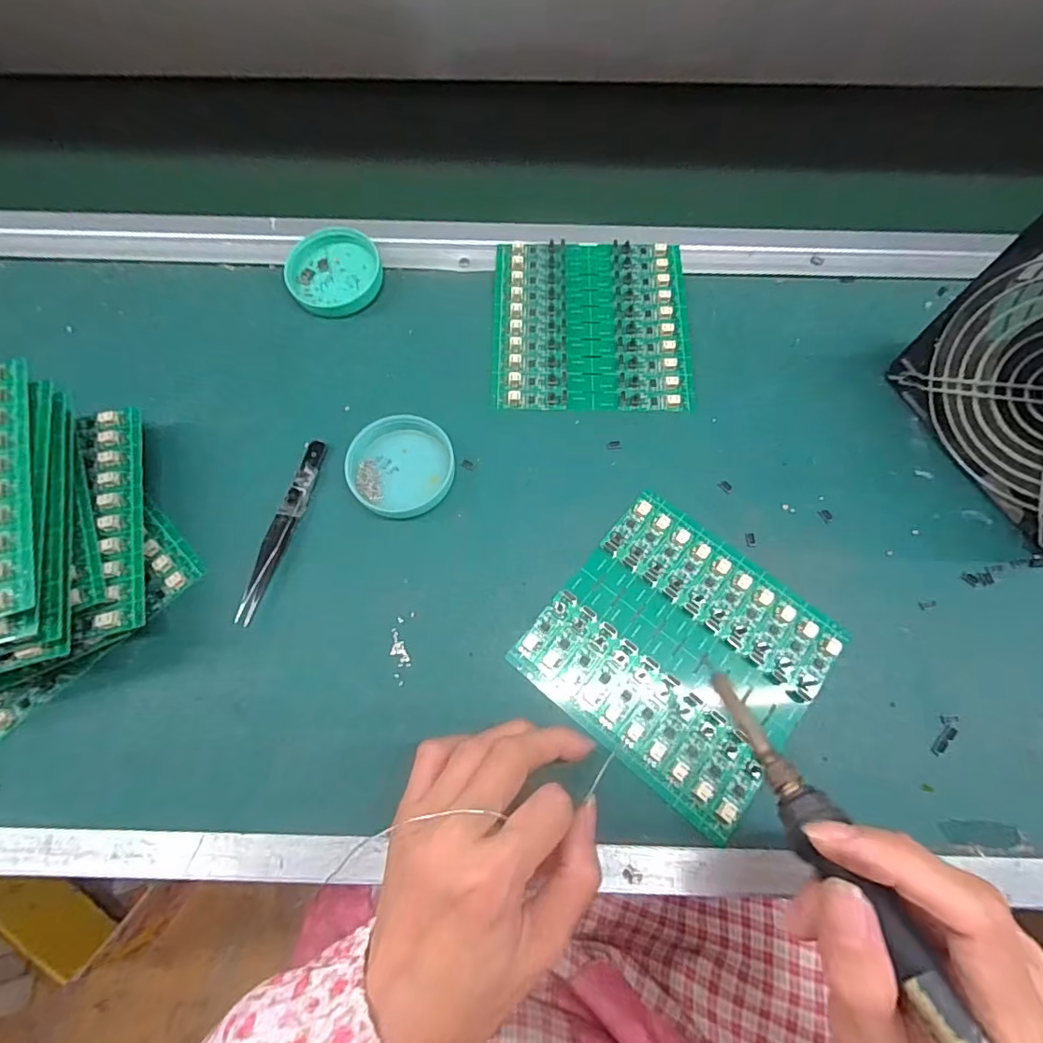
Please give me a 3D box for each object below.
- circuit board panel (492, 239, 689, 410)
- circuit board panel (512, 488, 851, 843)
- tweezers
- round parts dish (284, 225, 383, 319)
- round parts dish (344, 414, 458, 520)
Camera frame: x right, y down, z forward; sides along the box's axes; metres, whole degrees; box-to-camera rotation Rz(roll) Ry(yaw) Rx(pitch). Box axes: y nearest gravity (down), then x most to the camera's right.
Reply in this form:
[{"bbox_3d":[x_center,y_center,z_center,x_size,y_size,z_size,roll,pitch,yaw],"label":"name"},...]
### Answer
[{"bbox_3d":[0.048,-0.140,0.367,0.132,0.009,0.136,0,69,1],"label":"circuit board panel"},{"bbox_3d":[0.089,0.068,0.290,0.139,0.005,0.133,38,74,14],"label":"circuit board panel"},{"bbox_3d":[-0.140,0.003,0.311,0.012,0.013,0.116,10,70,5],"label":"tweezers"},{"bbox_3d":[-0.136,-0.183,0.382,0.067,0.011,0.067,1,82,-5],"label":"round parts dish"},{"bbox_3d":[-0.075,-0.036,0.326,0.063,0.013,0.067,0,69,1],"label":"round parts dish"}]

